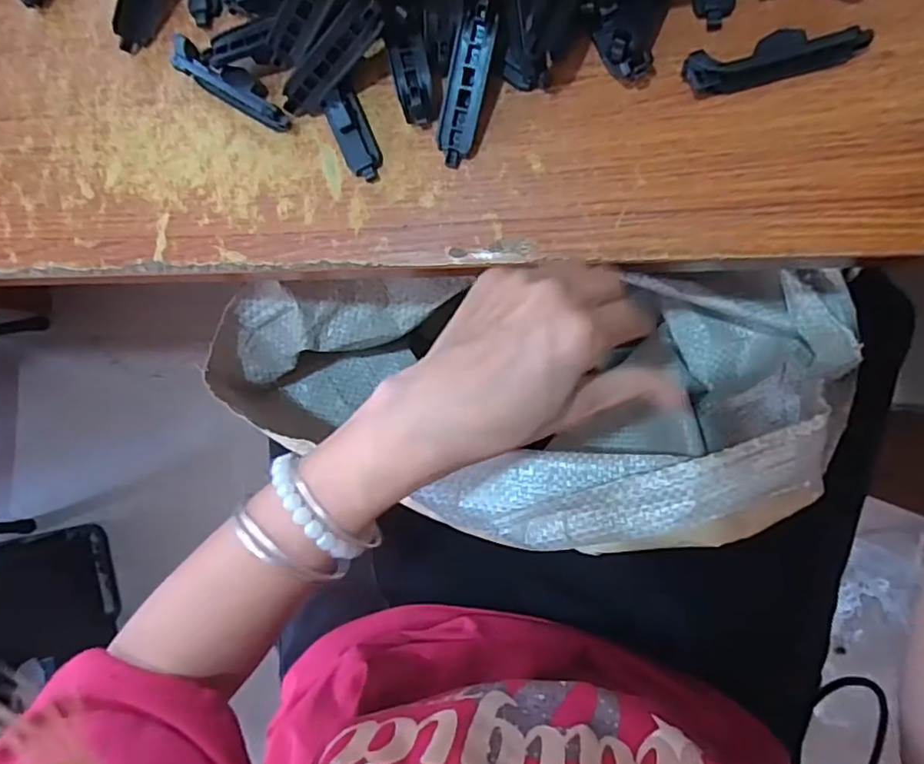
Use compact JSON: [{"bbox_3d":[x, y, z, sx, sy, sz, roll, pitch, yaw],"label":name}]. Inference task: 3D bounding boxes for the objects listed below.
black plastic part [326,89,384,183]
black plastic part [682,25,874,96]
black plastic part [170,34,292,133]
[{"bbox_3d":[-0.055,-0.125,0.306,0.018,0.015,0.045,-20,101,9],"label":"black plastic part"},{"bbox_3d":[0.141,-0.147,0.271,0.076,0.015,0.019,-12,90,9],"label":"black plastic part"},{"bbox_3d":[-0.119,-0.154,0.312,0.070,0.017,0.019,32,96,7],"label":"black plastic part"}]

